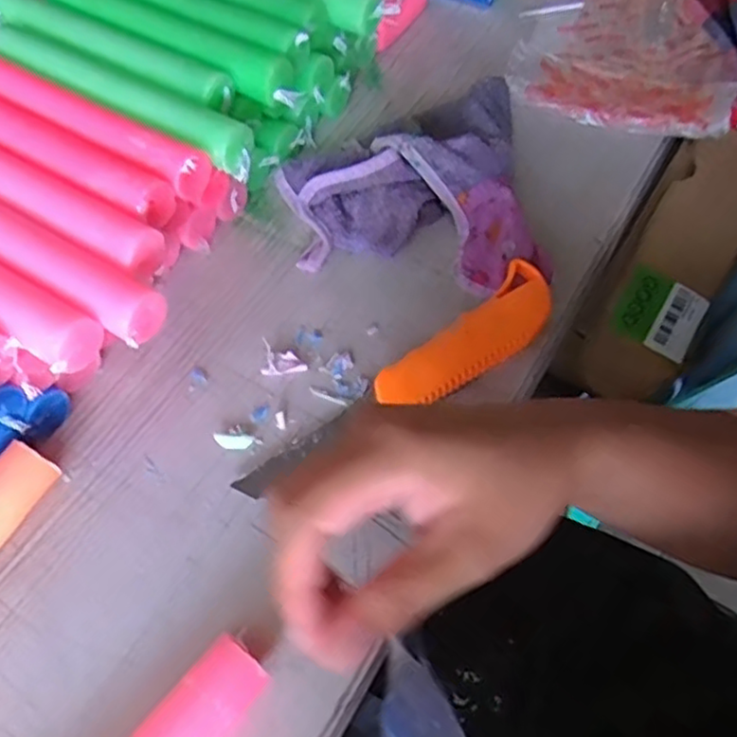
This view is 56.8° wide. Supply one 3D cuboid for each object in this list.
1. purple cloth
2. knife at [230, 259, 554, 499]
[{"bbox_3d":[0.026,-0.116,0.429,0.159,0.042,0.149,-8,60,-4],"label":"purple cloth"},{"bbox_3d":[0.025,0.009,0.371,0.206,0.024,0.041,-37,66,-19],"label":"knife"}]

